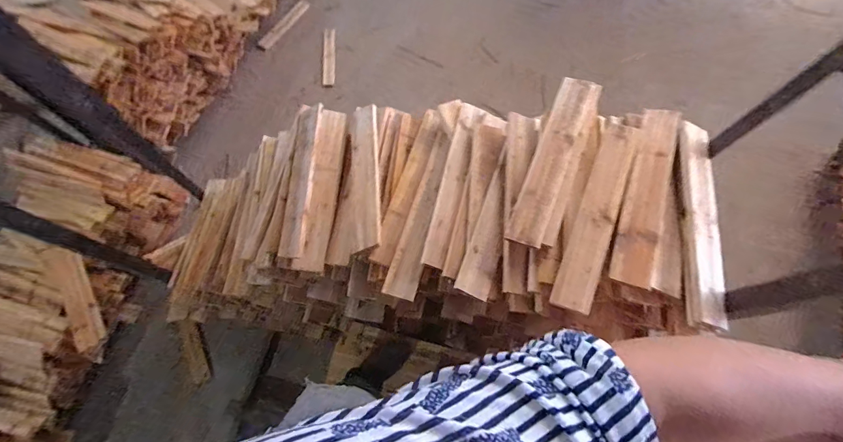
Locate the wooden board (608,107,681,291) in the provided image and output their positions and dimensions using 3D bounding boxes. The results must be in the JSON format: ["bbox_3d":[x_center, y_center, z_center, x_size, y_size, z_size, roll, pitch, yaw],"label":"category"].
[{"bbox_3d":[0.550,-0.079,0.956,0.087,0.017,0.505,13,65,26],"label":"wooden board"}]

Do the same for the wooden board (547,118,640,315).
[{"bbox_3d":[0.434,-0.027,0.961,0.086,0.021,0.531,18,67,22],"label":"wooden board"}]

